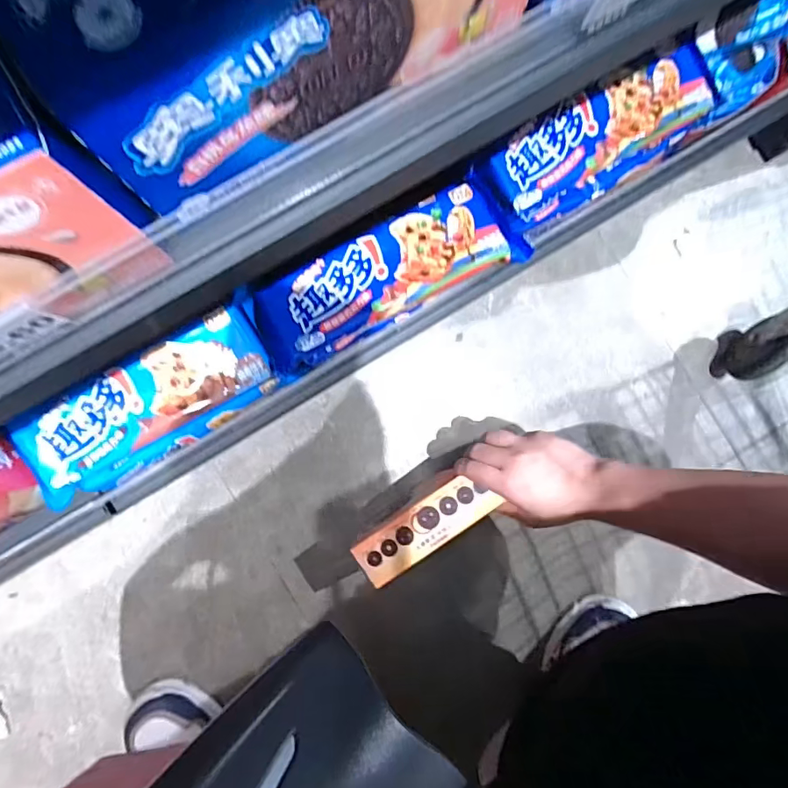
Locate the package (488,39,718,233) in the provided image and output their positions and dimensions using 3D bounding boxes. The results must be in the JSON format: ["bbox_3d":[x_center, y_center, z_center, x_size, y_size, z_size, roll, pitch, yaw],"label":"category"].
[{"bbox_3d":[0.179,-0.222,0.438,0.199,0.054,0.070,-30,88,-3],"label":"package"}]

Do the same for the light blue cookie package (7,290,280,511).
[{"bbox_3d":[-0.198,0.008,0.413,0.214,0.056,0.070,-33,89,-3],"label":"light blue cookie package"}]

